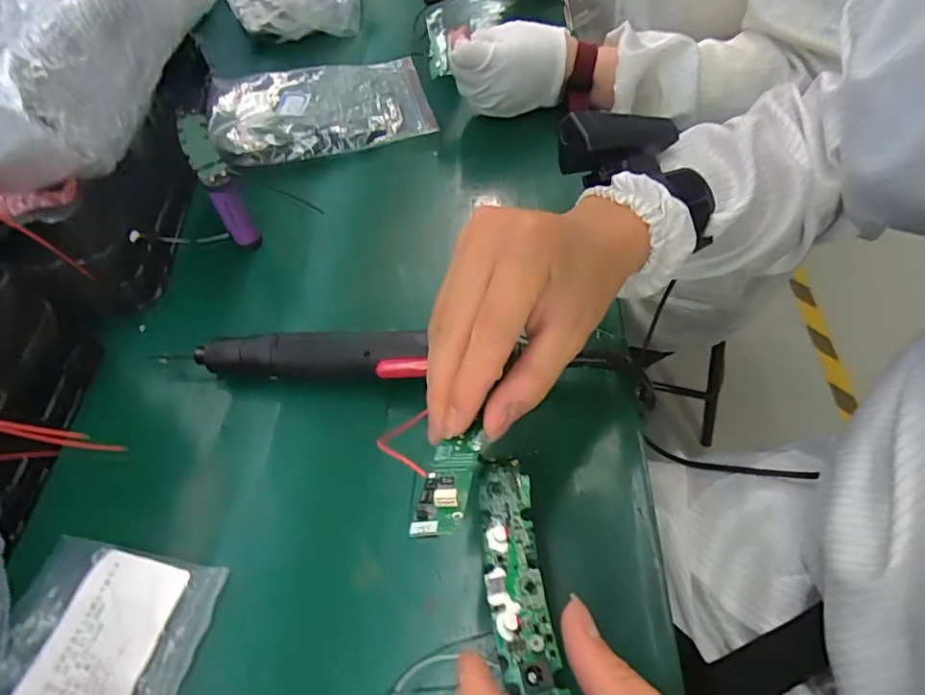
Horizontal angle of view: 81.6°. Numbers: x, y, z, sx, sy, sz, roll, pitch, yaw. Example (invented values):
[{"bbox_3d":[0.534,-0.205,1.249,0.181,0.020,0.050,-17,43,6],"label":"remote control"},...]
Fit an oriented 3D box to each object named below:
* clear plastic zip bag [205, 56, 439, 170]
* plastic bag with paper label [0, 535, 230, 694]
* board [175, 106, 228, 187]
[{"bbox_3d":[-0.151,-0.258,0.575,0.221,0.034,0.151,-18,55,-6],"label":"clear plastic zip bag"},{"bbox_3d":[-0.208,0.156,0.288,0.131,0.020,0.095,8,57,8],"label":"plastic bag with paper label"},{"bbox_3d":[-0.223,-0.171,0.453,0.026,0.006,0.120,-26,56,-12],"label":"board"}]

